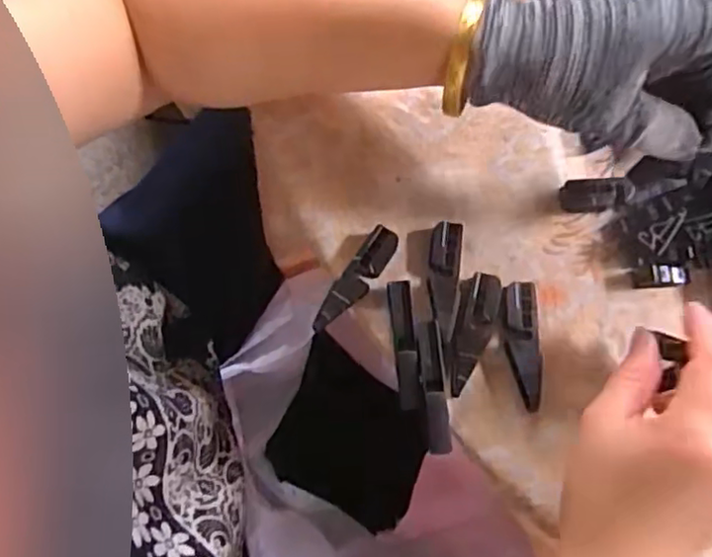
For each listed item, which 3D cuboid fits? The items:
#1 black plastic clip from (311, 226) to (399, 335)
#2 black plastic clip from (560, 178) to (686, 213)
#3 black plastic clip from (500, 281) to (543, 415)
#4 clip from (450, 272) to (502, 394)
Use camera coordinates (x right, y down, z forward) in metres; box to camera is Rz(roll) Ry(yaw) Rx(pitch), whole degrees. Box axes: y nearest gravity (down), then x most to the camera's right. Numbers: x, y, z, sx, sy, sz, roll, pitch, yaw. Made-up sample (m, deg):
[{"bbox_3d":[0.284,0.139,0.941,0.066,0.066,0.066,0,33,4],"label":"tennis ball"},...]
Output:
[{"bbox_3d":[0.000,0.002,0.337,0.016,0.013,0.064,36,80,9],"label":"black plastic clip"},{"bbox_3d":[0.145,-0.047,0.343,0.063,0.012,0.016,-5,77,6],"label":"black plastic clip"},{"bbox_3d":[0.087,0.035,0.327,0.017,0.013,0.065,-2,77,1],"label":"black plastic clip"},{"bbox_3d":[0.062,0.030,0.331,0.021,0.010,0.064,10,78,4],"label":"clip"}]

